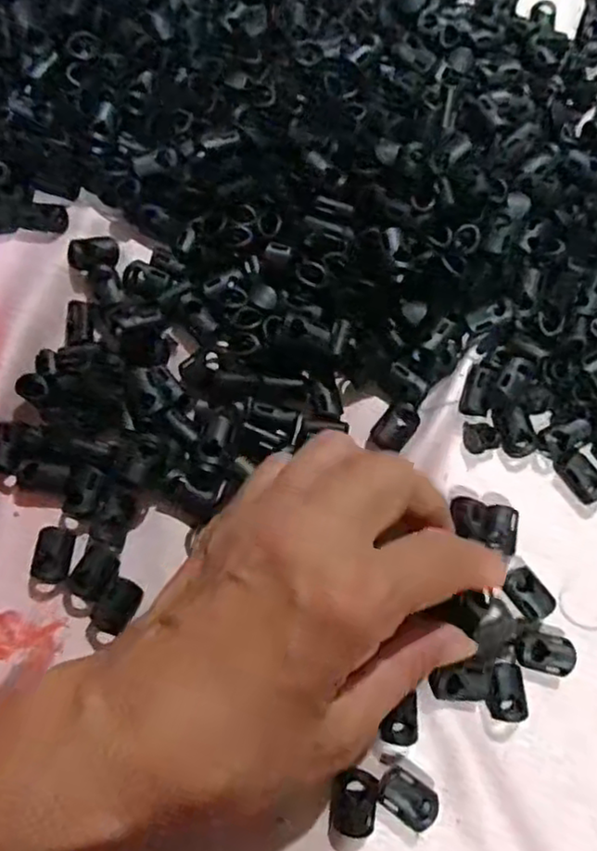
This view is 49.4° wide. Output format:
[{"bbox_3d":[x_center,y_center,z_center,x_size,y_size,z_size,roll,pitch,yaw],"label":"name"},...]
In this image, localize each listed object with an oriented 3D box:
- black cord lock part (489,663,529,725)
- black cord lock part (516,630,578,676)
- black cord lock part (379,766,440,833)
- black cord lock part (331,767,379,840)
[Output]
[{"bbox_3d":[0.077,0.099,0.241,0.014,0.008,0.020,2,71,-2],"label":"black cord lock part"},{"bbox_3d":[0.093,0.086,0.246,0.021,0.009,0.014,14,71,2],"label":"black cord lock part"},{"bbox_3d":[0.039,0.131,0.227,0.020,0.008,0.014,33,73,9],"label":"black cord lock part"},{"bbox_3d":[0.020,0.133,0.228,0.015,0.007,0.021,9,71,1],"label":"black cord lock part"}]

